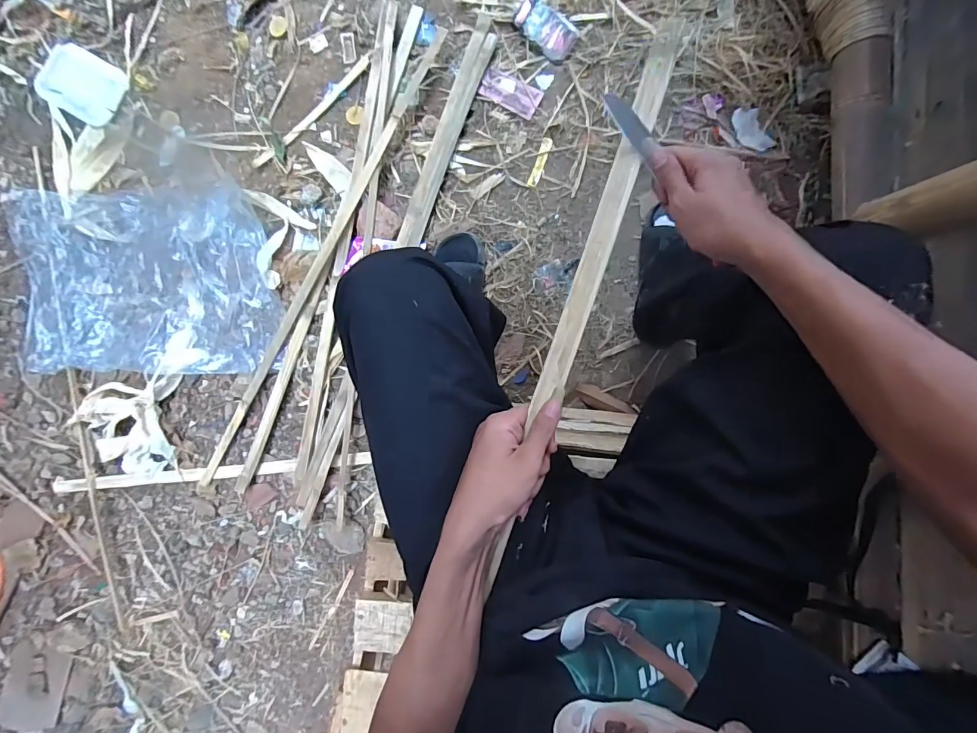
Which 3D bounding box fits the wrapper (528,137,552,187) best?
[{"bbox_3d":[0.099,-0.390,0.832,0.020,0.005,0.092,21,94,1],"label":"wrapper"}]

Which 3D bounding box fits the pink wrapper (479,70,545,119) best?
[{"bbox_3d":[0.042,-0.518,0.822,0.113,0.006,0.056,26,94,1],"label":"pink wrapper"}]

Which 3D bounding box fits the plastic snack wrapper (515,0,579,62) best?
[{"bbox_3d":[0.108,-0.627,0.801,0.118,0.030,0.064,38,94,0],"label":"plastic snack wrapper"}]

